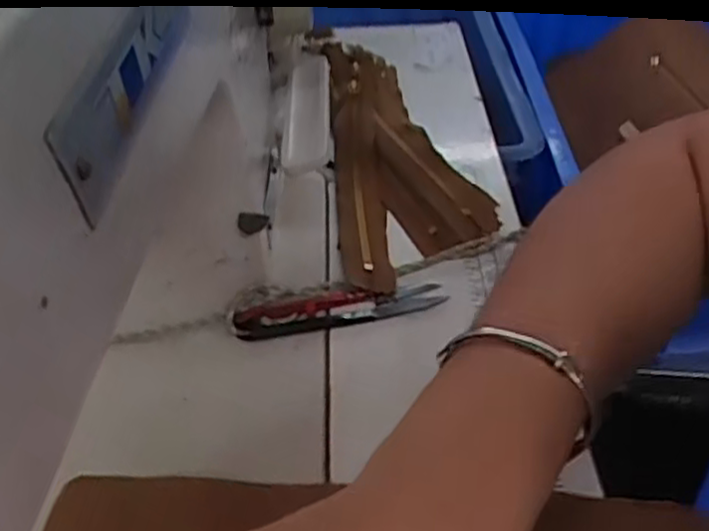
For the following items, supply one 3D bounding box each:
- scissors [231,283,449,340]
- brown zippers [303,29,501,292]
[{"bbox_3d":[-0.008,0.021,0.380,0.106,0.007,0.021,-8,41,-9],"label":"scissors"},{"bbox_3d":[0.024,-0.092,0.506,0.092,0.031,0.280,-6,41,-6],"label":"brown zippers"}]

